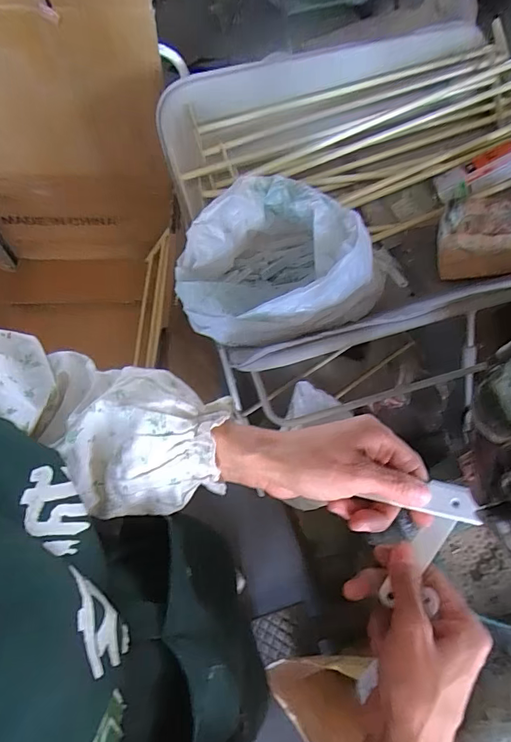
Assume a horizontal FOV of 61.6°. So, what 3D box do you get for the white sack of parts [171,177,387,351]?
[{"bbox_3d":[0.016,-0.158,0.677,0.266,0.194,0.237,-20,65,-9],"label":"white sack of parts"}]

